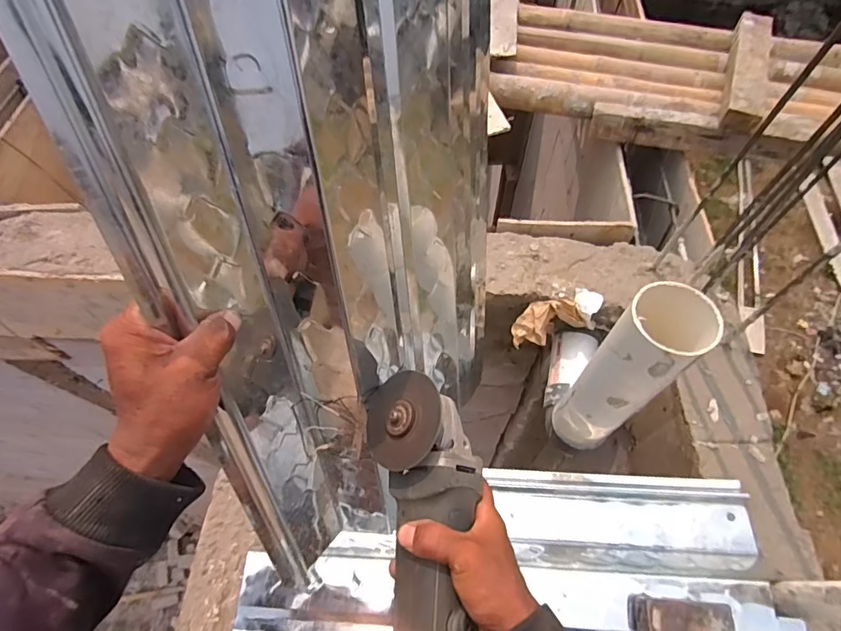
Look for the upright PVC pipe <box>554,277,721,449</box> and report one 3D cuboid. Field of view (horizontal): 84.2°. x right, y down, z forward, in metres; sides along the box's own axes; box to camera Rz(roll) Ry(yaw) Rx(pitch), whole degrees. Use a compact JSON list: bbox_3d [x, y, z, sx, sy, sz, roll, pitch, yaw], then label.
[{"bbox_3d":[0.228,0.070,0.532,0.081,0.275,0.073,-38,66,-18],"label":"upright PVC pipe"}]

